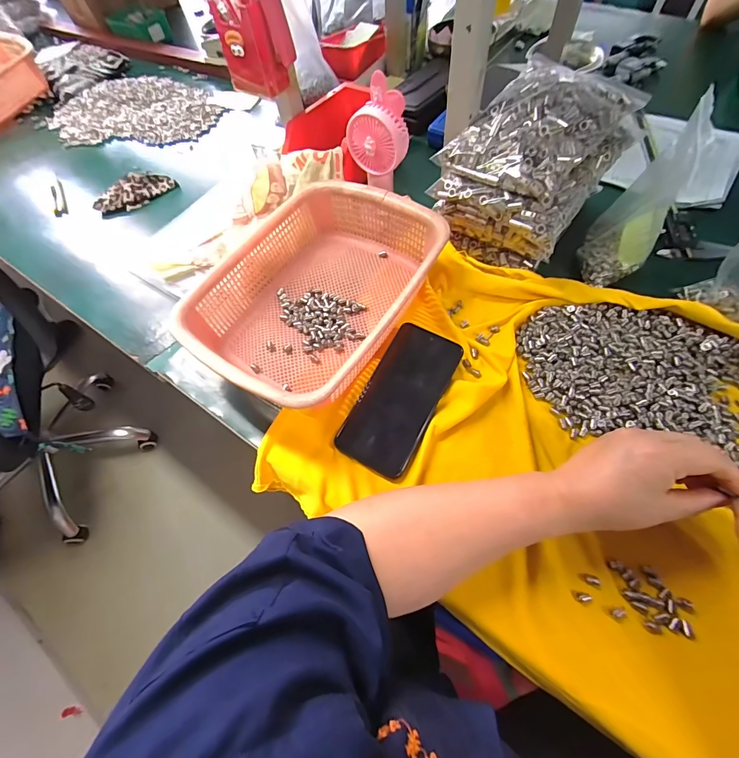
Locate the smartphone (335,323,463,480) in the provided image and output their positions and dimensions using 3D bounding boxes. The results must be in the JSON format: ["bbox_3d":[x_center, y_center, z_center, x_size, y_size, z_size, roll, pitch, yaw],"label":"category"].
[{"bbox_3d":[0.033,0.018,0.386,0.076,0.008,0.161,25,74,13],"label":"smartphone"}]

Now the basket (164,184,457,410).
[{"bbox_3d":[-0.056,-0.105,0.427,0.217,0.070,0.296,27,68,19],"label":"basket"}]

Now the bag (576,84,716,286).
[{"bbox_3d":[0.317,-0.202,0.409,0.071,0.190,0.077,34,48,18],"label":"bag"}]

